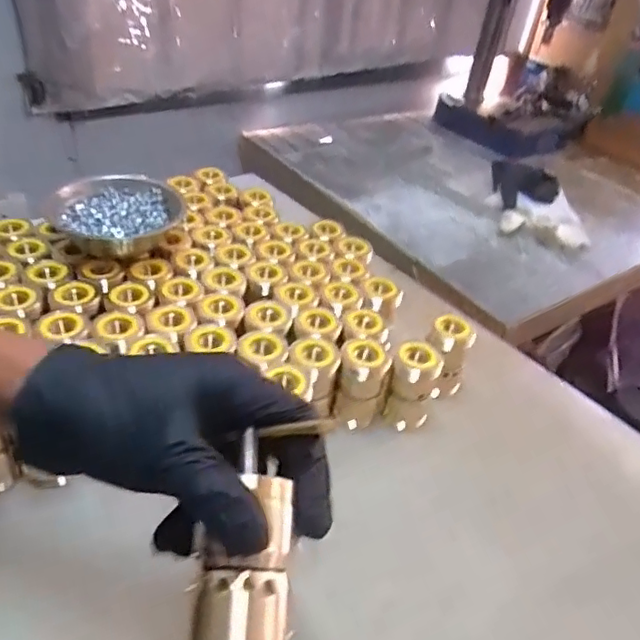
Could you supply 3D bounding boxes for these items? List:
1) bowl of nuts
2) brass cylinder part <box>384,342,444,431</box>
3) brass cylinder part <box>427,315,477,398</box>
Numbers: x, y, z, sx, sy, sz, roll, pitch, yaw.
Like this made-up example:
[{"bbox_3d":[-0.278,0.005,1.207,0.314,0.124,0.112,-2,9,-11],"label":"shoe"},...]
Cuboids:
[{"bbox_3d":[-0.188,-0.097,0.545,0.110,0.038,0.107,5,38,-4],"label":"bowl of nuts"},{"bbox_3d":[0.079,0.056,0.487,0.035,0.071,0.035,5,38,-4],"label":"brass cylinder part"},{"bbox_3d":[0.114,0.034,0.522,0.039,0.069,0.031,-1,39,-12],"label":"brass cylinder part"}]

